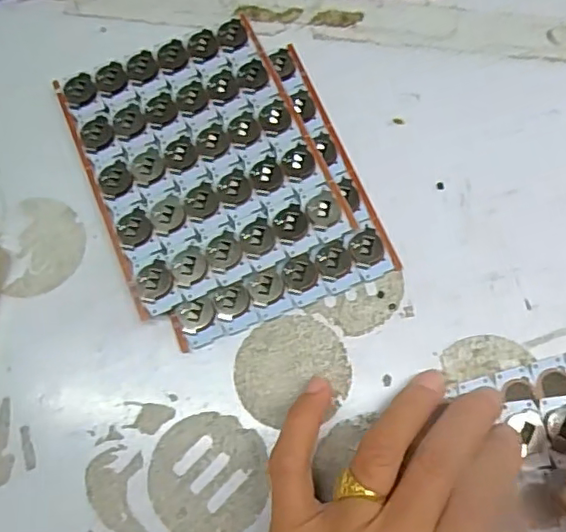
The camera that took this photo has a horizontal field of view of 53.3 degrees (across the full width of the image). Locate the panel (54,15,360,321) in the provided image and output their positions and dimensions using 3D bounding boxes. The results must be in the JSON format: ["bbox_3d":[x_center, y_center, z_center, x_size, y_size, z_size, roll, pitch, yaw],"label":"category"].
[{"bbox_3d":[-0.044,-0.059,0.304,0.115,0.012,0.144,-23,72,-7],"label":"panel"}]

